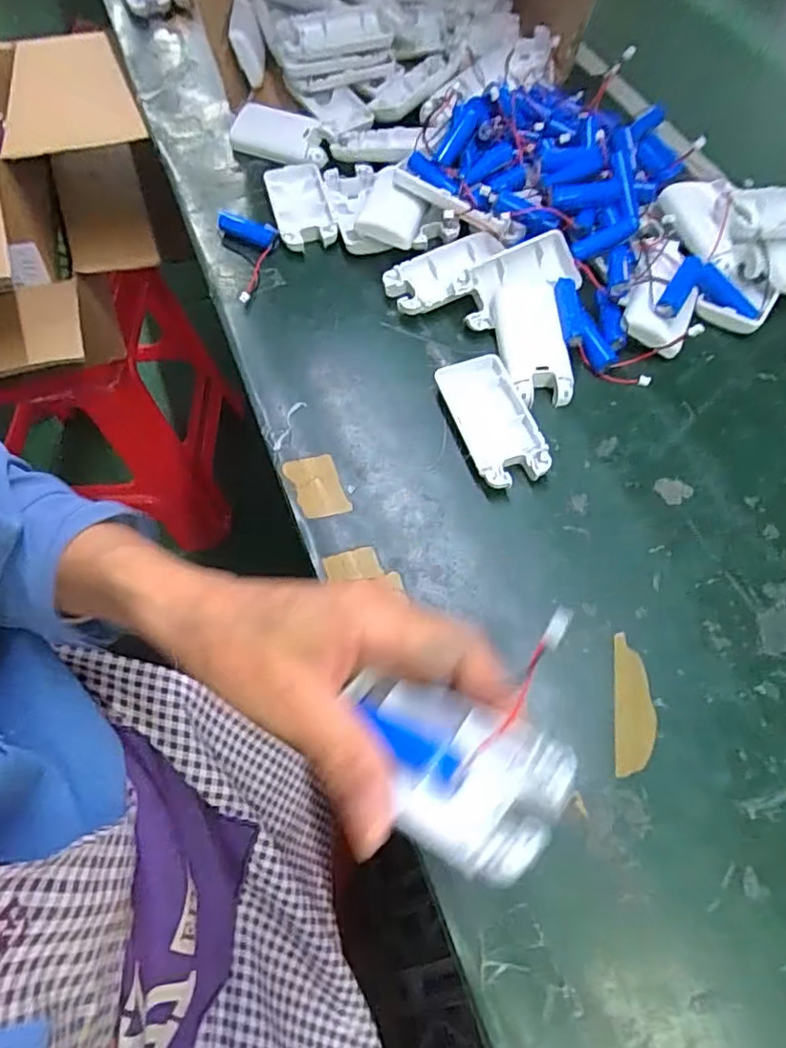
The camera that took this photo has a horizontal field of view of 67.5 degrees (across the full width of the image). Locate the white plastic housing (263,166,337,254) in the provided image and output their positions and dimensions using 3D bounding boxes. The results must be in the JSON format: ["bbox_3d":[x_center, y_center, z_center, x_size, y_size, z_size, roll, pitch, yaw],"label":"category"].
[{"bbox_3d":[-0.073,-0.253,0.470,0.045,0.019,0.085,-16,64,-4],"label":"white plastic housing"}]

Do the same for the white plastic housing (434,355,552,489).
[{"bbox_3d":[0.062,-0.065,0.372,0.045,0.014,0.094,-20,65,-6],"label":"white plastic housing"}]

